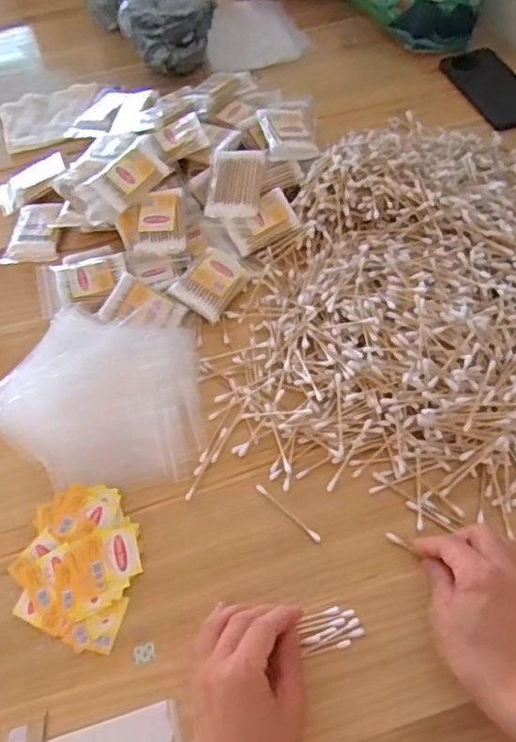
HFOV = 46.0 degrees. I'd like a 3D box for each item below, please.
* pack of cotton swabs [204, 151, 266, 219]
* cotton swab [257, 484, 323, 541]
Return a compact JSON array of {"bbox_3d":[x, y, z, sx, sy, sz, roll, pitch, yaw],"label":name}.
[{"bbox_3d":[-0.026,-0.204,0.664,0.059,0.010,0.077,4,81,16],"label":"pack of cotton swabs"},{"bbox_3d":[0.025,0.119,0.512,0.071,0.004,0.006,37,66,26],"label":"cotton swab"}]

